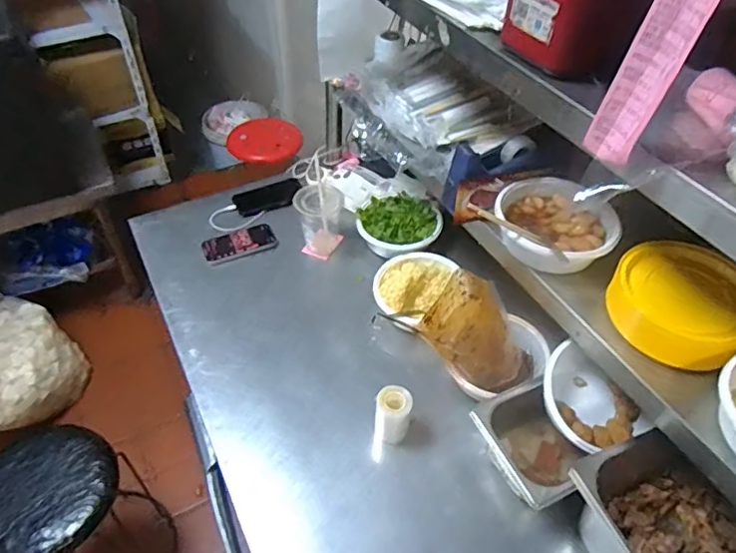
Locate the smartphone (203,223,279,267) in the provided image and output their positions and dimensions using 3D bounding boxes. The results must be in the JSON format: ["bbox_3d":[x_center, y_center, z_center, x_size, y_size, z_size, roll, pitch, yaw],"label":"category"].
[{"bbox_3d":[-0.263,-0.069,1.166,0.145,0.013,0.073,-17,49,-17],"label":"smartphone"}]

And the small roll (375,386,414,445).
[{"bbox_3d":[0.039,0.218,0.865,0.053,0.099,0.053,0,46,-1],"label":"small roll"}]

